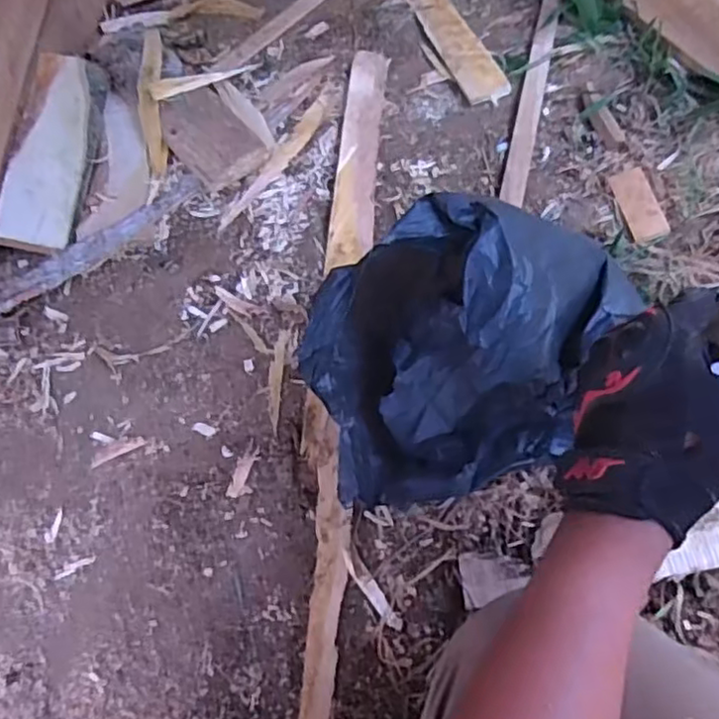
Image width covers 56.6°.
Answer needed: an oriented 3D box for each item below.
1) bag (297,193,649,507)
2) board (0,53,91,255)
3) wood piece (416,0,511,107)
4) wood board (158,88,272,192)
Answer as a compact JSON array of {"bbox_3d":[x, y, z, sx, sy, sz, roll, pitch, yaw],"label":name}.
[{"bbox_3d":[0.082,-0.020,0.544,0.259,0.165,0.195,-27,62,-13],"label":"bag"},{"bbox_3d":[-0.375,-0.254,0.812,0.079,0.013,0.261,10,72,-18],"label":"board"},{"bbox_3d":[0.129,-0.437,0.899,0.055,0.009,0.268,-15,60,-6],"label":"wood piece"},{"bbox_3d":[-0.186,-0.280,0.822,0.092,0.023,0.149,-34,63,-16],"label":"wood board"}]

